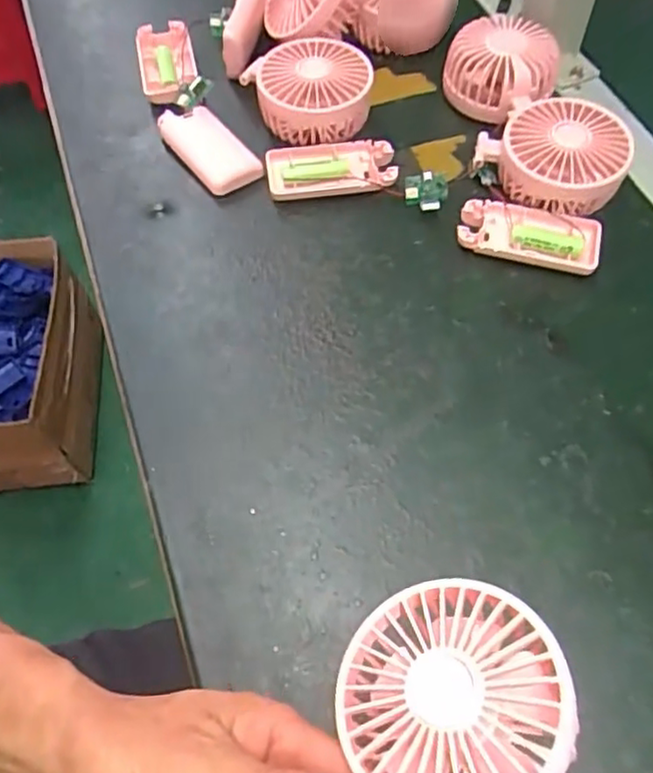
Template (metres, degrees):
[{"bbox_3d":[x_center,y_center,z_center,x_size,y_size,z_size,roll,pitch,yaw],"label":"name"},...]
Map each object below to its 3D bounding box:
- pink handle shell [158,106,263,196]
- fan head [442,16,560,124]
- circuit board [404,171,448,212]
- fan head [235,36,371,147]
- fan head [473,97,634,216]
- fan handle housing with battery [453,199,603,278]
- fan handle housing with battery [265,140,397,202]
[{"bbox_3d":[-0.087,-0.181,0.494,0.043,0.017,0.085,-33,65,-18],"label":"pink handle shell"},{"bbox_3d":[0.137,-0.249,0.523,0.086,0.048,0.087,15,60,9],"label":"fan head"},{"bbox_3d":[0.072,-0.140,0.472,0.031,0.008,0.027,5,93,-5],"label":"circuit board"},{"bbox_3d":[-0.016,-0.227,0.507,0.099,0.043,0.080,2,59,1],"label":"fan head"},{"bbox_3d":[0.166,-0.166,0.475,0.083,0.046,0.098,-38,66,-20],"label":"fan head"},{"bbox_3d":[0.141,-0.105,0.459,0.094,0.016,0.044,13,60,7],"label":"fan handle housing with battery"},{"bbox_3d":[0.003,-0.161,0.488,0.093,0.017,0.040,-5,59,-4],"label":"fan handle housing with battery"}]

